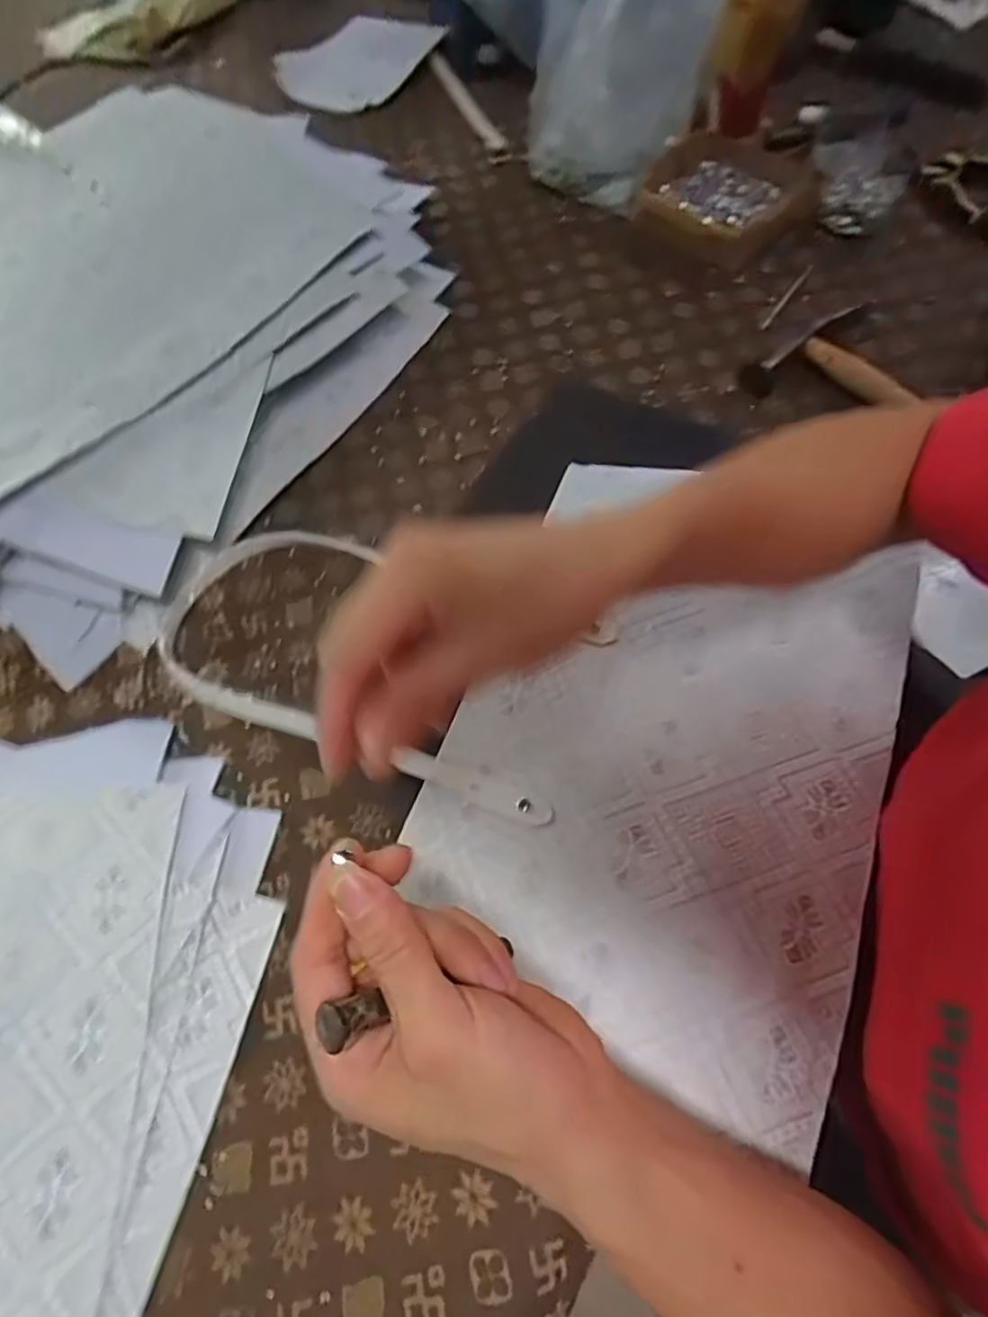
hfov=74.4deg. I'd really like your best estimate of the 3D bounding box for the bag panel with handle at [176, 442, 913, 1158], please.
[{"bbox_3d":[0.035,0.000,0.451,0.498,0.020,0.353,30,70,14],"label":"bag panel with handle"}]

